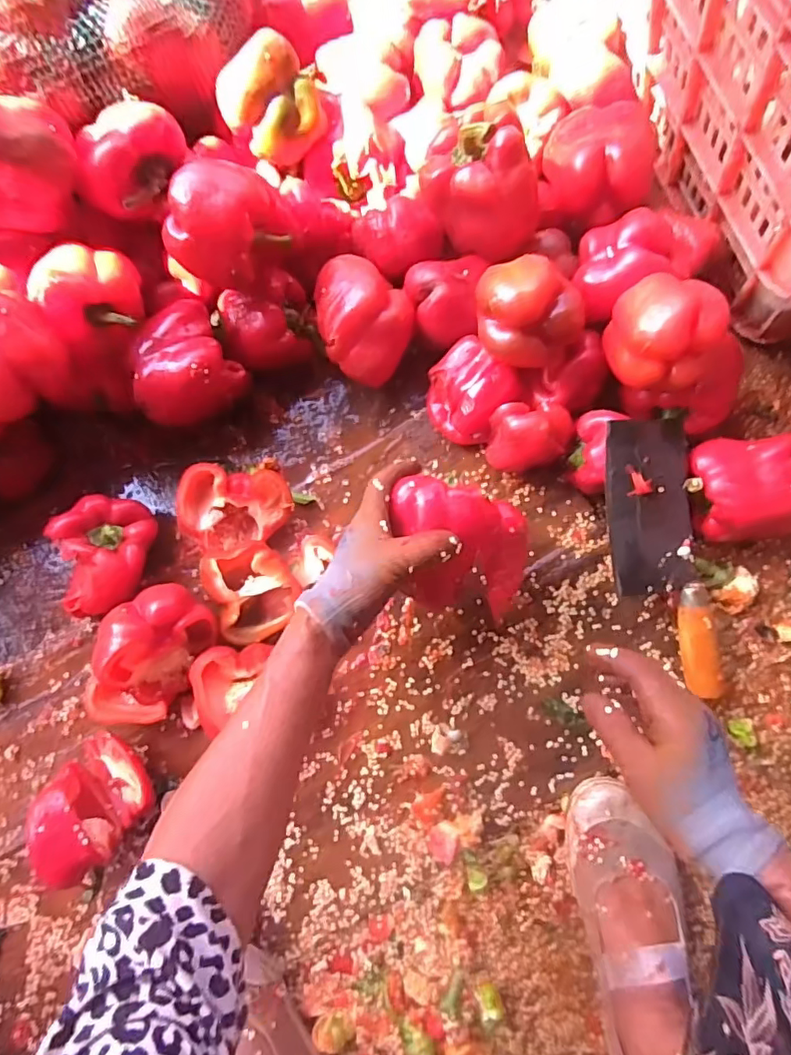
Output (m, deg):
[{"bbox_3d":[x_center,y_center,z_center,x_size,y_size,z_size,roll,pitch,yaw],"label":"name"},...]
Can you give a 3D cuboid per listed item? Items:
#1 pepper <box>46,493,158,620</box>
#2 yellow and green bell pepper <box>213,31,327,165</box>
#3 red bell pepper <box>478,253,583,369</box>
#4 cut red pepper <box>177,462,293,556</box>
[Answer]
[{"bbox_3d":[-0.281,0.029,0.529,0.092,0.068,0.110,-10,81,1],"label":"pepper"},{"bbox_3d":[-0.114,-0.386,0.487,0.088,0.066,0.067,-21,80,1],"label":"yellow and green bell pepper"},{"bbox_3d":[0.113,-0.185,0.463,0.082,0.065,0.078,-1,81,4],"label":"red bell pepper"},{"bbox_3d":[-0.154,-0.018,0.530,0.099,0.062,0.092,2,82,3],"label":"cut red pepper"}]

